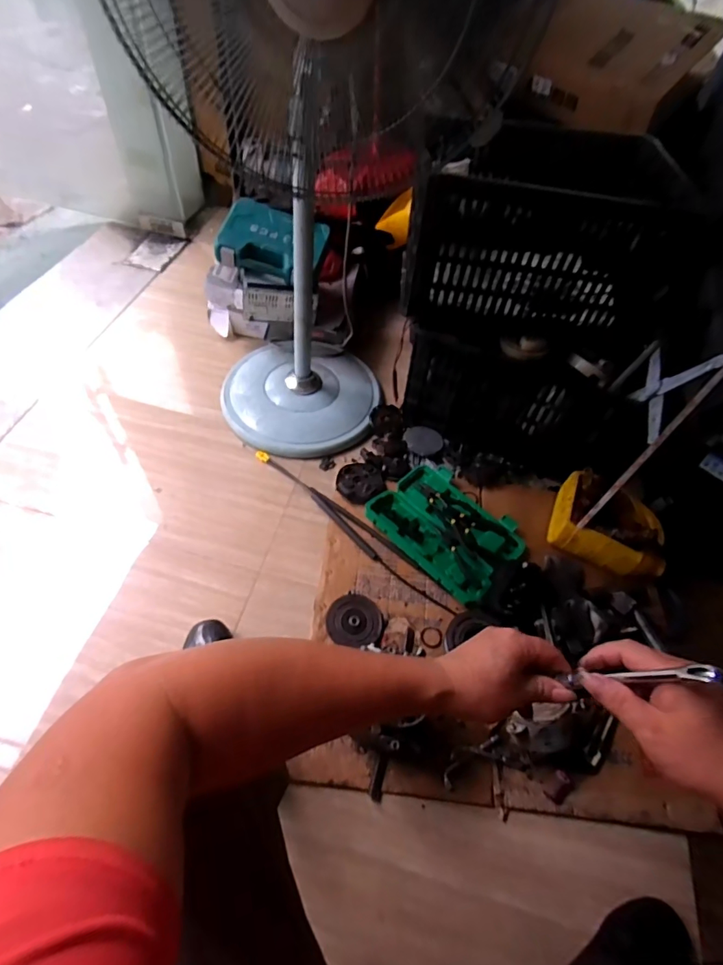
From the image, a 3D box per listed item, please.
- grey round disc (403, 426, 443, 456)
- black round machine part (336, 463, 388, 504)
[{"bbox_3d":[0.148,-0.102,1.165,0.094,0.018,0.088,-1,53,1],"label":"grey round disc"},{"bbox_3d":[-0.002,-0.002,1.082,0.103,0.025,0.116,23,57,18],"label":"black round machine part"}]

